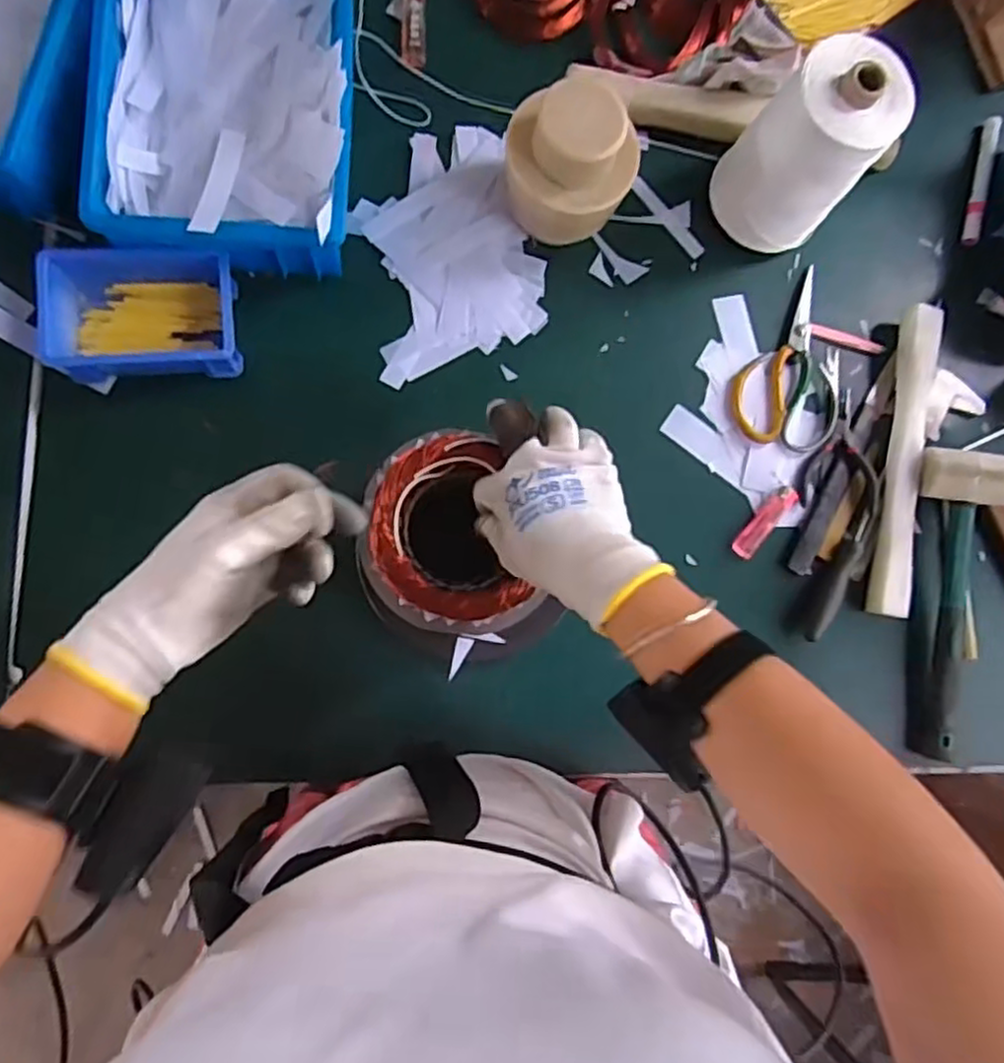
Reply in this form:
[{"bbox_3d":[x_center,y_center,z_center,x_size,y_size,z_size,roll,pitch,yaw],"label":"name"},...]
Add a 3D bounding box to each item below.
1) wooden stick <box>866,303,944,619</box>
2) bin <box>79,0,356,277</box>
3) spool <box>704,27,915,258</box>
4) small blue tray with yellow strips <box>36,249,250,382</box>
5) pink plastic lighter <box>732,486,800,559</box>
[{"bbox_3d":[0.381,-0.067,0.673,0.034,0.033,0.292,10,83,-5],"label":"wooden stick"},{"bbox_3d":[-0.231,-0.363,0.607,0.206,0.089,0.284,1,84,-6],"label":"bin"},{"bbox_3d":[0.260,-0.327,0.621,0.102,0.169,0.096,1,84,-6],"label":"spool"},{"bbox_3d":[-0.297,-0.182,0.599,0.145,0.061,0.101,-3,85,-7],"label":"small blue tray with yellow strips"},{"bbox_3d":[0.248,-0.009,0.669,0.020,0.010,0.080,41,81,-1],"label":"pink plastic lighter"}]

